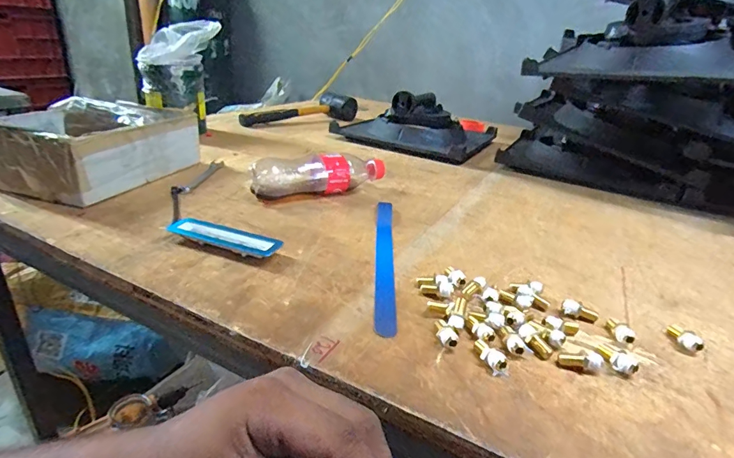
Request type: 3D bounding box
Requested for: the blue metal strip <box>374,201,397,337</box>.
[{"bbox_3d":[0.018,0.026,0.429,0.017,0.010,0.248,5,25,0],"label":"blue metal strip"}]

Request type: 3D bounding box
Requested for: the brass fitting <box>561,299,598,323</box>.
[{"bbox_3d":[0.182,0.071,0.358,0.030,0.012,0.009,24,28,6],"label":"brass fitting"}]

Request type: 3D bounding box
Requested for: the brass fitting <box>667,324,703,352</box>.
[{"bbox_3d":[0.254,0.087,0.337,0.010,0.013,0.032,5,13,-1],"label":"brass fitting"}]

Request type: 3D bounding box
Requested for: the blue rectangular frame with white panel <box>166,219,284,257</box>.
[{"bbox_3d":[-0.144,0.010,0.420,0.119,0.017,0.025,13,26,15],"label":"blue rectangular frame with white panel"}]

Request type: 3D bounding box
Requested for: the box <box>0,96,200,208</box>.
[{"bbox_3d":[-0.356,-0.113,0.557,0.155,0.088,0.214,11,26,12],"label":"box"}]

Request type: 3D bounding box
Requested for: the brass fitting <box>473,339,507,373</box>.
[{"bbox_3d":[0.086,0.088,0.295,0.012,0.014,0.028,-9,29,-27],"label":"brass fitting"}]

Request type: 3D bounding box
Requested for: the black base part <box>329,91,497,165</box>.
[{"bbox_3d":[0.099,-0.230,0.888,0.283,0.092,0.203,19,29,26],"label":"black base part"}]

